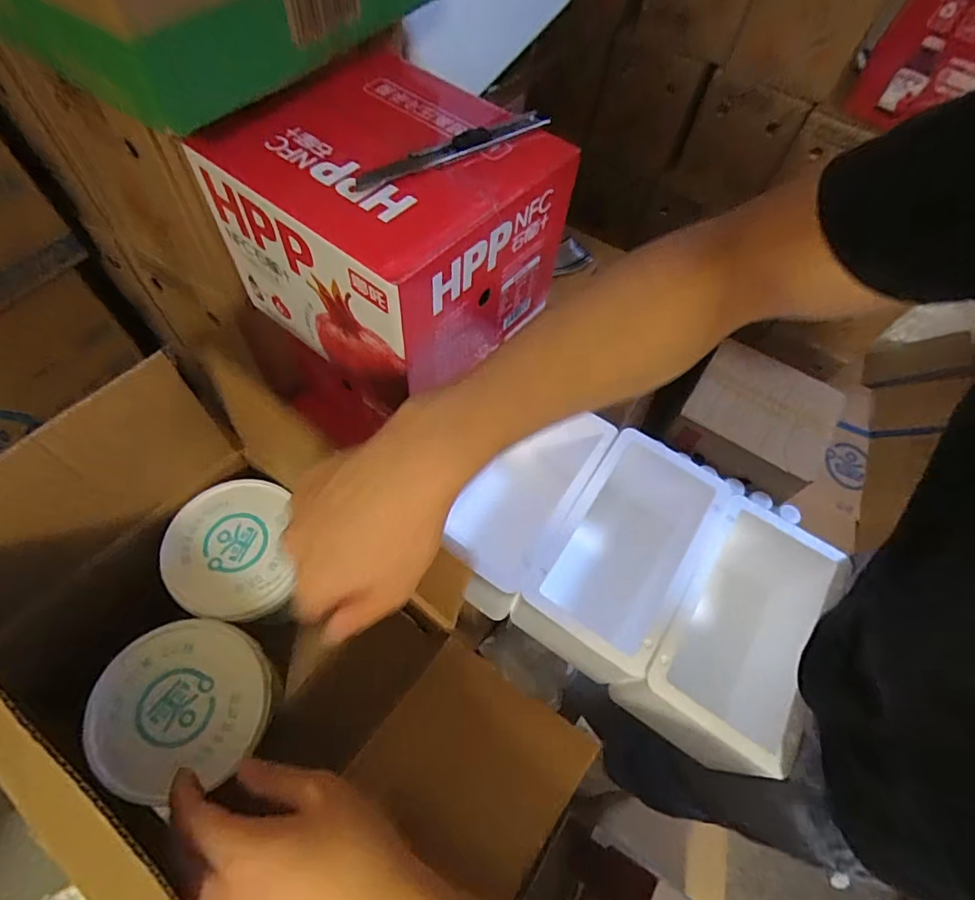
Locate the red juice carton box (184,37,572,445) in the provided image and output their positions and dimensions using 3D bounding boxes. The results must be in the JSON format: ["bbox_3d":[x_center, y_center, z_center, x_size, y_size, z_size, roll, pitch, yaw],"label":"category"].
[{"bbox_3d":[-0.085,-0.202,0.466,0.221,0.169,0.220,39,65,16],"label":"red juice carton box"}]

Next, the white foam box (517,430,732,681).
[{"bbox_3d":[0.183,0.162,0.711,0.186,0.203,0.275,33,64,13],"label":"white foam box"}]

